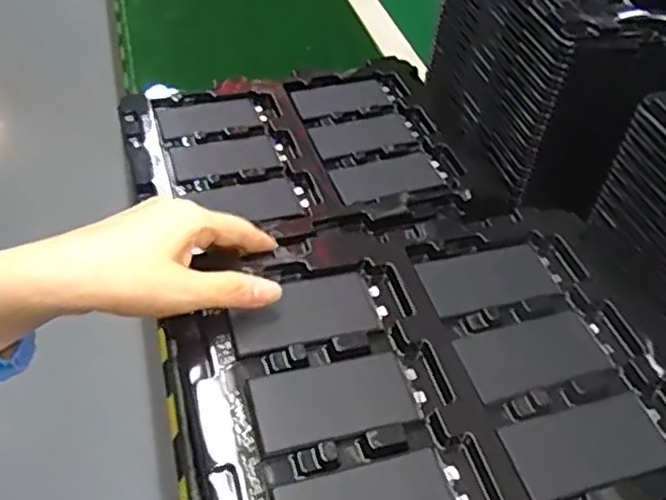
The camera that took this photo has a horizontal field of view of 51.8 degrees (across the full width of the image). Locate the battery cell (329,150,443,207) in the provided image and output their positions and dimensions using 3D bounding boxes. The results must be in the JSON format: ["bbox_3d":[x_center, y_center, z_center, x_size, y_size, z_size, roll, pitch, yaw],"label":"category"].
[{"bbox_3d":[0.043,-0.057,0.545,0.086,0.004,0.046,-15,48,-17],"label":"battery cell"}]

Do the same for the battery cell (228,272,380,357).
[{"bbox_3d":[-0.018,0.036,0.396,0.082,0.010,0.043,-12,47,-14],"label":"battery cell"}]

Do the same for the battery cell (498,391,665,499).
[{"bbox_3d":[0.133,0.099,0.353,0.086,0.004,0.044,-12,47,-14],"label":"battery cell"}]

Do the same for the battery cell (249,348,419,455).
[{"bbox_3d":[0.001,0.079,0.362,0.083,0.006,0.044,-12,47,-15],"label":"battery cell"}]

